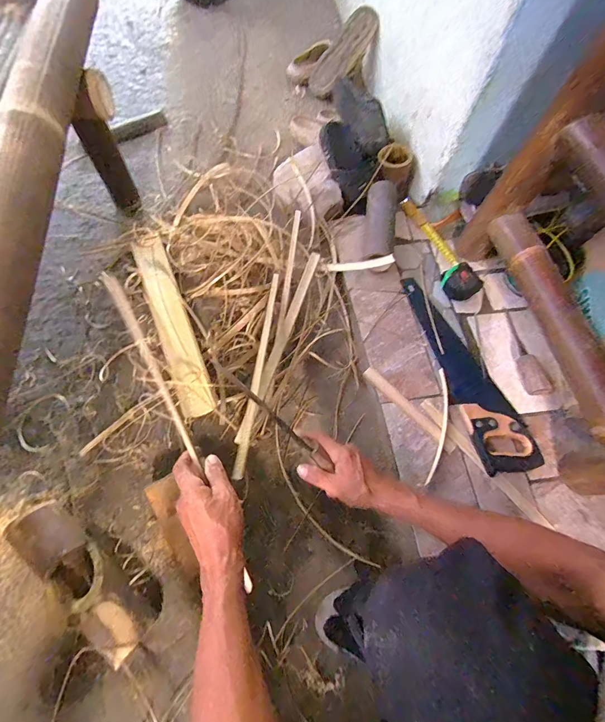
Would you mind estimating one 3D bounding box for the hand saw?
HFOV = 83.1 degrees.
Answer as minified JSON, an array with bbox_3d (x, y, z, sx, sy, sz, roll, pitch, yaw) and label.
[{"bbox_3d":[0.349,0.006,0.727,0.122,0.027,0.452,-15,69,-7],"label":"hand saw"}]

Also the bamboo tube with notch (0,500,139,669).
[{"bbox_3d":[-0.366,0.355,0.558,0.284,0.063,0.078,39,72,13],"label":"bamboo tube with notch"}]

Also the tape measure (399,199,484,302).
[{"bbox_3d":[0.332,-0.289,0.838,0.086,0.046,0.315,-19,70,-9],"label":"tape measure"}]

